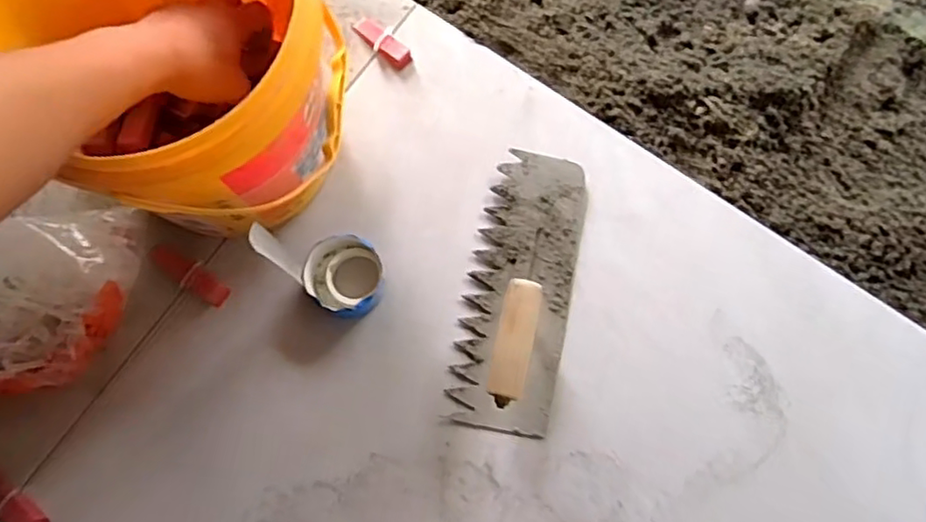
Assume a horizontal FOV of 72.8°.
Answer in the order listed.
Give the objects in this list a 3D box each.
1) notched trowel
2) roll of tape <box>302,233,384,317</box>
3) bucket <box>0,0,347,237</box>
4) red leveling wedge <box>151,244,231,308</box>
[{"bbox_3d":[0.061,0.022,0.602,0.105,0.077,0.281,12,79,1],"label":"notched trowel"},{"bbox_3d":[-0.113,0.016,0.618,0.075,0.042,0.072,0,79,-1],"label":"roll of tape"},{"bbox_3d":[-0.229,-0.158,0.529,0.239,0.221,0.227,0,79,-1],"label":"bucket"},{"bbox_3d":[-0.272,0.013,0.626,0.087,0.010,0.025,35,80,6],"label":"red leveling wedge"}]

